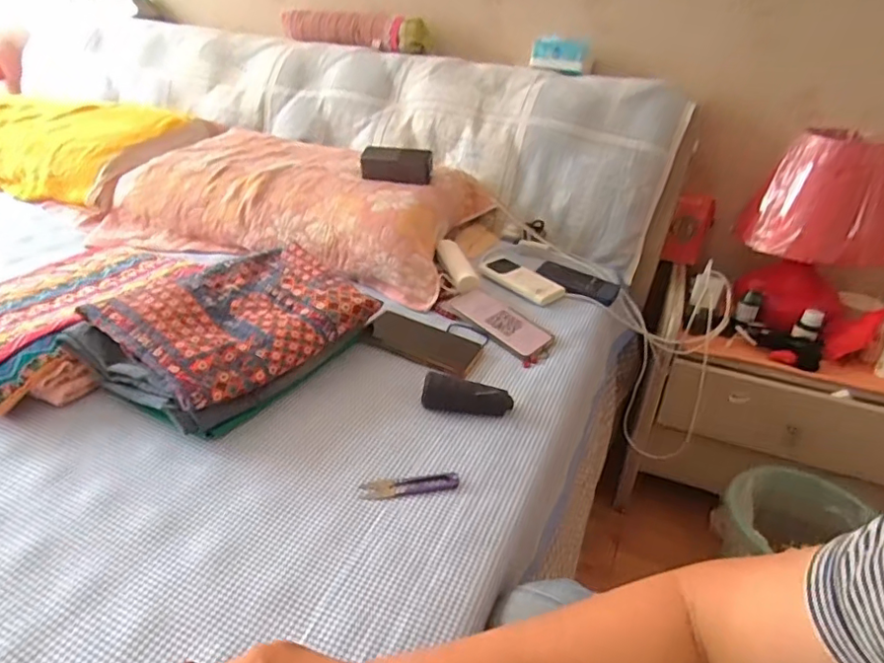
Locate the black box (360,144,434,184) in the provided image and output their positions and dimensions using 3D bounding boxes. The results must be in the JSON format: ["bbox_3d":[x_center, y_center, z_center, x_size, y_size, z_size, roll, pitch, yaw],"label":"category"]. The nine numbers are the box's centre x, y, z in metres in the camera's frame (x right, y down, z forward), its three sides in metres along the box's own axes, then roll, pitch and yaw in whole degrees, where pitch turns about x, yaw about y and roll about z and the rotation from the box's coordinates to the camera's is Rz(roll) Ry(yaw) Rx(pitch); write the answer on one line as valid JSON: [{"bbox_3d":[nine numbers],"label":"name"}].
[{"bbox_3d":[-0.084,-0.312,1.045,0.133,0.049,0.050,10,31,9],"label":"black box"}]

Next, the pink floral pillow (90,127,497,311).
[{"bbox_3d":[-0.285,-0.250,1.076,0.665,0.139,0.356,11,31,11],"label":"pink floral pillow"}]

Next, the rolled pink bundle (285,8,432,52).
[{"bbox_3d":[-0.217,-0.744,1.376,0.452,0.069,0.083,24,36,29],"label":"rolled pink bundle"}]

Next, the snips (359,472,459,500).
[{"bbox_3d":[-0.033,0.160,0.579,0.101,0.005,0.025,-3,32,-12],"label":"snips"}]

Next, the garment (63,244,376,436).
[{"bbox_3d":[-0.252,-0.003,0.702,0.212,0.086,0.306,26,37,32],"label":"garment"}]

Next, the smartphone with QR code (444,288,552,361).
[{"bbox_3d":[0.088,-0.018,0.857,0.164,0.010,0.078,34,49,27],"label":"smartphone with QR code"}]

